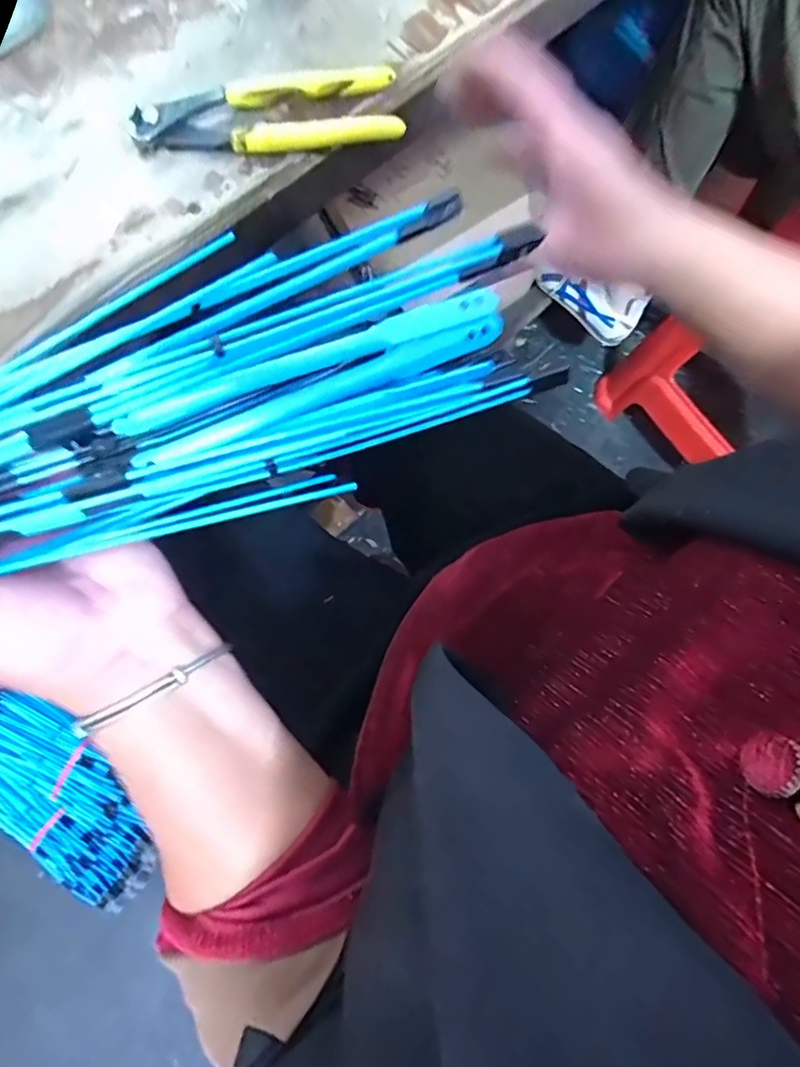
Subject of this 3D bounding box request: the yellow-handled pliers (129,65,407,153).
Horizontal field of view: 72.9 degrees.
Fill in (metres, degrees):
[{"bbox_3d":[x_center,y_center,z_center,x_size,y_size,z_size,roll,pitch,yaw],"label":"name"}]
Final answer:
[{"bbox_3d":[-0.082,-0.262,0.336,0.161,0.016,0.052,-7,77,-3],"label":"yellow-handled pliers"}]

